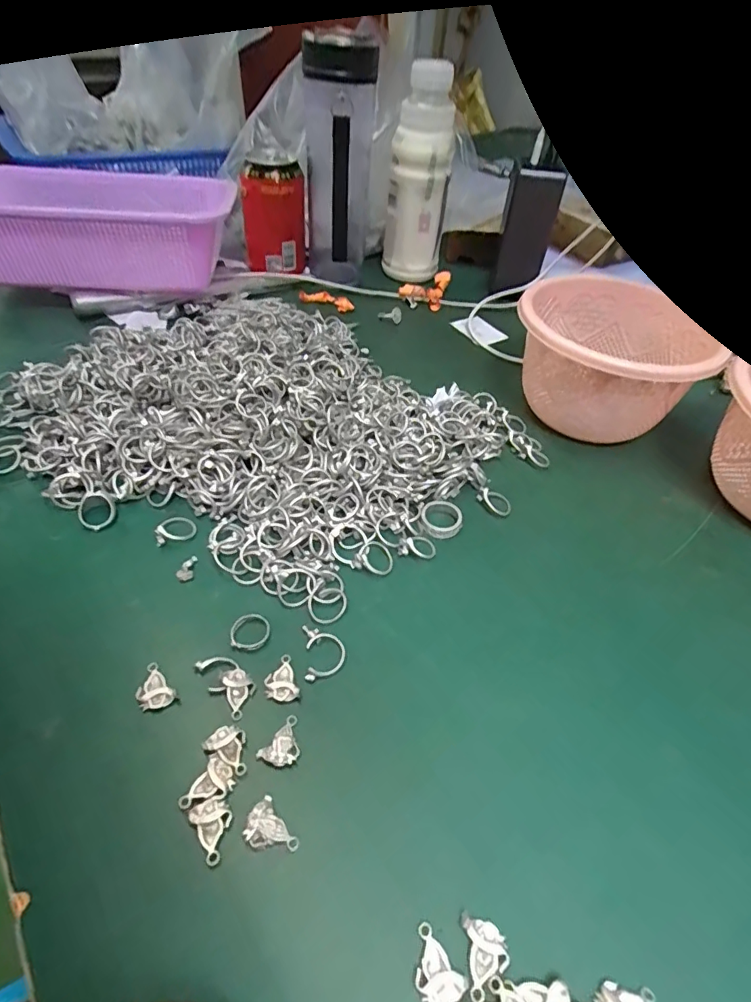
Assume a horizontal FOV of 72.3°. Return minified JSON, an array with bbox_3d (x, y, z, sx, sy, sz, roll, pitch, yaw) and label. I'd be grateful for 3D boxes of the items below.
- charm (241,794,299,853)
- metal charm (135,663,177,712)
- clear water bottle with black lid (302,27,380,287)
[{"bbox_3d":[-0.044,0.136,0.211,0.016,0.006,0.022,-30,55,-31],"label":"charm"},{"bbox_3d":[-0.107,0.090,0.246,0.022,0.004,0.015,37,53,27],"label":"metal charm"},{"bbox_3d":[-0.037,-0.324,0.519,0.069,0.204,0.058,1,47,-3],"label":"clear water bottle with black lid"}]

